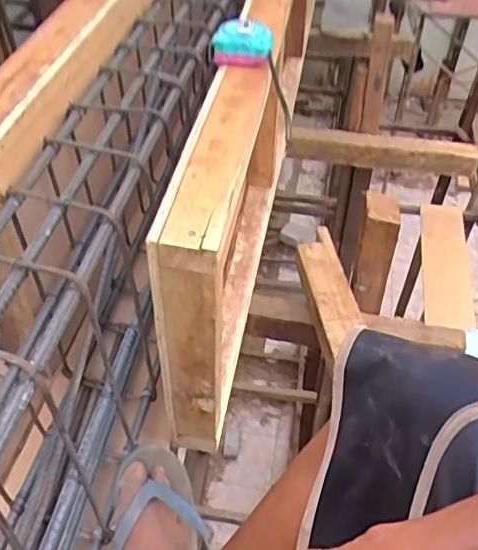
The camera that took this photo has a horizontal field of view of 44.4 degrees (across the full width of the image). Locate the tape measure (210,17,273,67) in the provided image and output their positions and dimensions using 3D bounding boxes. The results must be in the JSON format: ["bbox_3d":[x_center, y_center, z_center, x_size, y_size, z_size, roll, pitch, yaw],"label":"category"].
[{"bbox_3d":[0.002,-0.334,0.841,0.079,0.047,0.077,-5,46,-6],"label":"tape measure"}]

